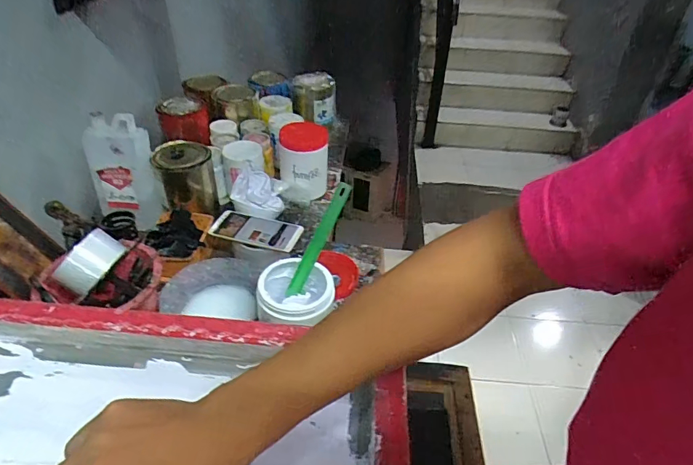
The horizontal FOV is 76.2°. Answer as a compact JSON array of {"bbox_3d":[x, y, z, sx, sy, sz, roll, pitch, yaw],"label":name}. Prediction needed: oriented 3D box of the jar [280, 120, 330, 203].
[{"bbox_3d":[-0.091,-0.157,0.947,0.101,0.142,0.098,5,36,-3],"label":"jar"}]

